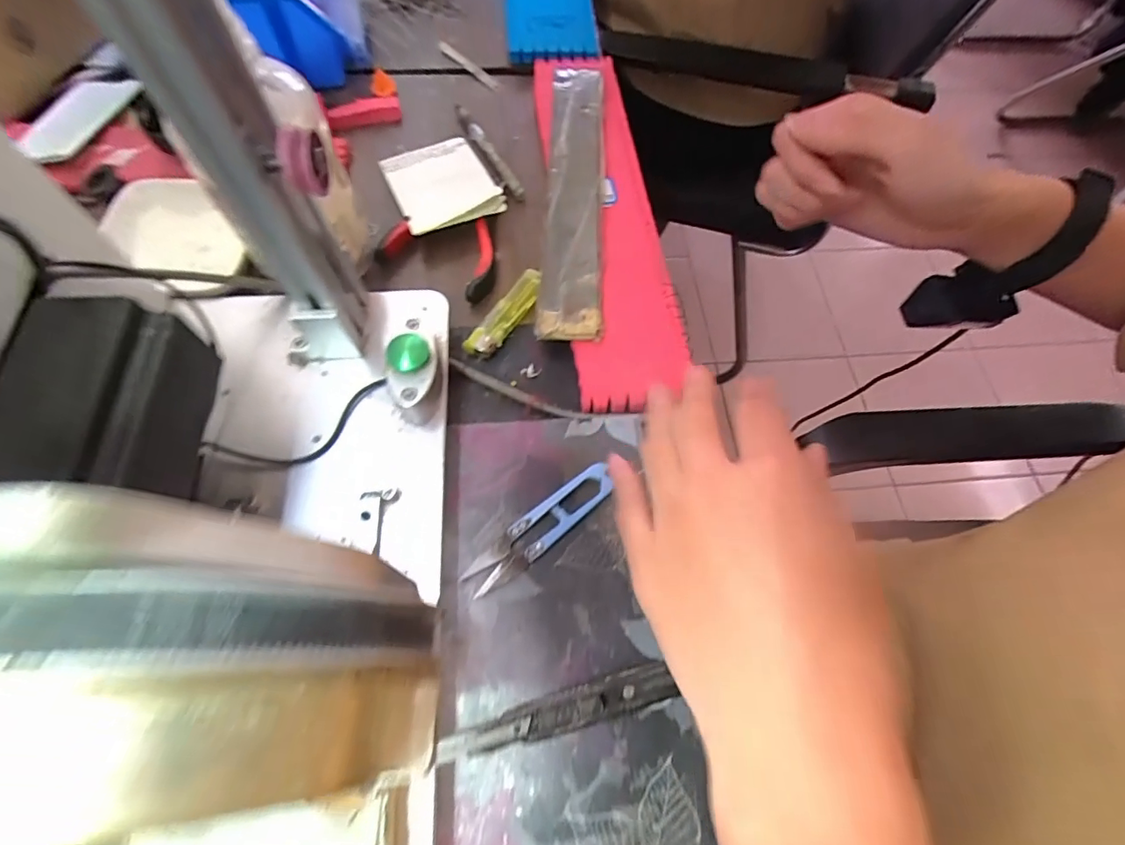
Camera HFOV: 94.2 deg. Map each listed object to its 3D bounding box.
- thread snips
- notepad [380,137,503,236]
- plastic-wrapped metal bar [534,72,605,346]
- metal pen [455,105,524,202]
[{"bbox_3d":[-0.012,0.060,0.299,0.101,0.007,0.022,-38,73,-17],"label":"thread snips"},{"bbox_3d":[-0.092,-0.183,0.396,0.071,0.013,0.092,-23,69,-12],"label":"notepad"},{"bbox_3d":[0.009,-0.180,0.397,0.042,0.008,0.272,3,66,-2],"label":"plastic-wrapped metal bar"},{"bbox_3d":[-0.063,-0.220,0.424,0.014,0.008,0.109,-26,70,-13],"label":"metal pen"}]

